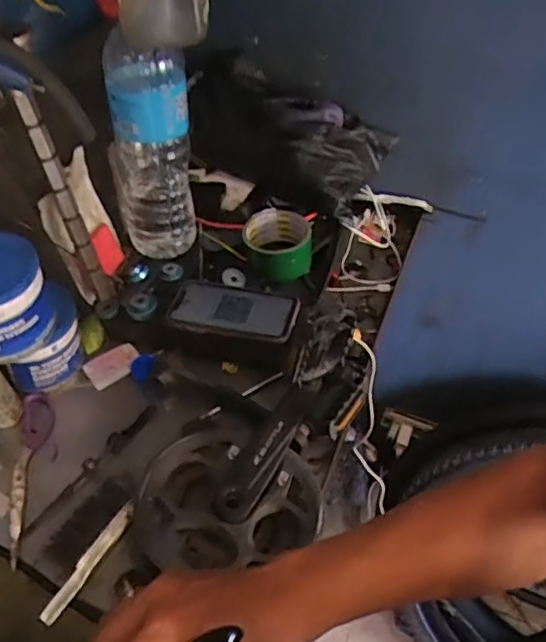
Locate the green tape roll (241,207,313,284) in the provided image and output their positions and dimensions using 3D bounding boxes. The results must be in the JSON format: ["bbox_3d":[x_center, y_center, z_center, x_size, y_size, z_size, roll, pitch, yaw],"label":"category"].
[{"bbox_3d":[0.006,-0.096,0.776,0.090,0.049,0.085,5,47,0],"label":"green tape roll"}]

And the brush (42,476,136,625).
[{"bbox_3d":[-0.182,0.212,0.574,0.048,0.017,0.133,24,50,17],"label":"brush"}]

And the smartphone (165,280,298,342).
[{"bbox_3d":[-0.047,-0.016,0.728,0.151,0.015,0.083,13,47,8],"label":"smartphone"}]

